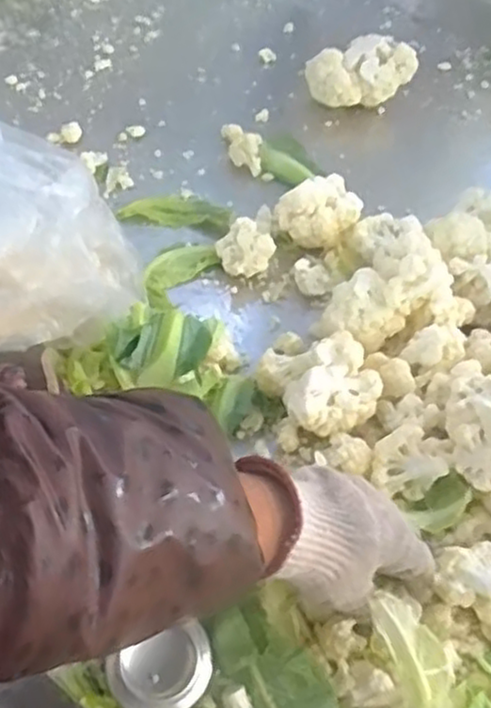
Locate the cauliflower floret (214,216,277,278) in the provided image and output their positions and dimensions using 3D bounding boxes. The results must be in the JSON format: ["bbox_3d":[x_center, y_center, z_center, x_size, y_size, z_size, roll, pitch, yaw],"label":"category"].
[{"bbox_3d":[0.000,-0.112,0.762,0.056,0.039,0.057,3,51,-3],"label":"cauliflower floret"}]

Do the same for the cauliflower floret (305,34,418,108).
[{"bbox_3d":[0.146,-0.359,0.944,0.126,0.079,0.061,-9,53,-12],"label":"cauliflower floret"}]

